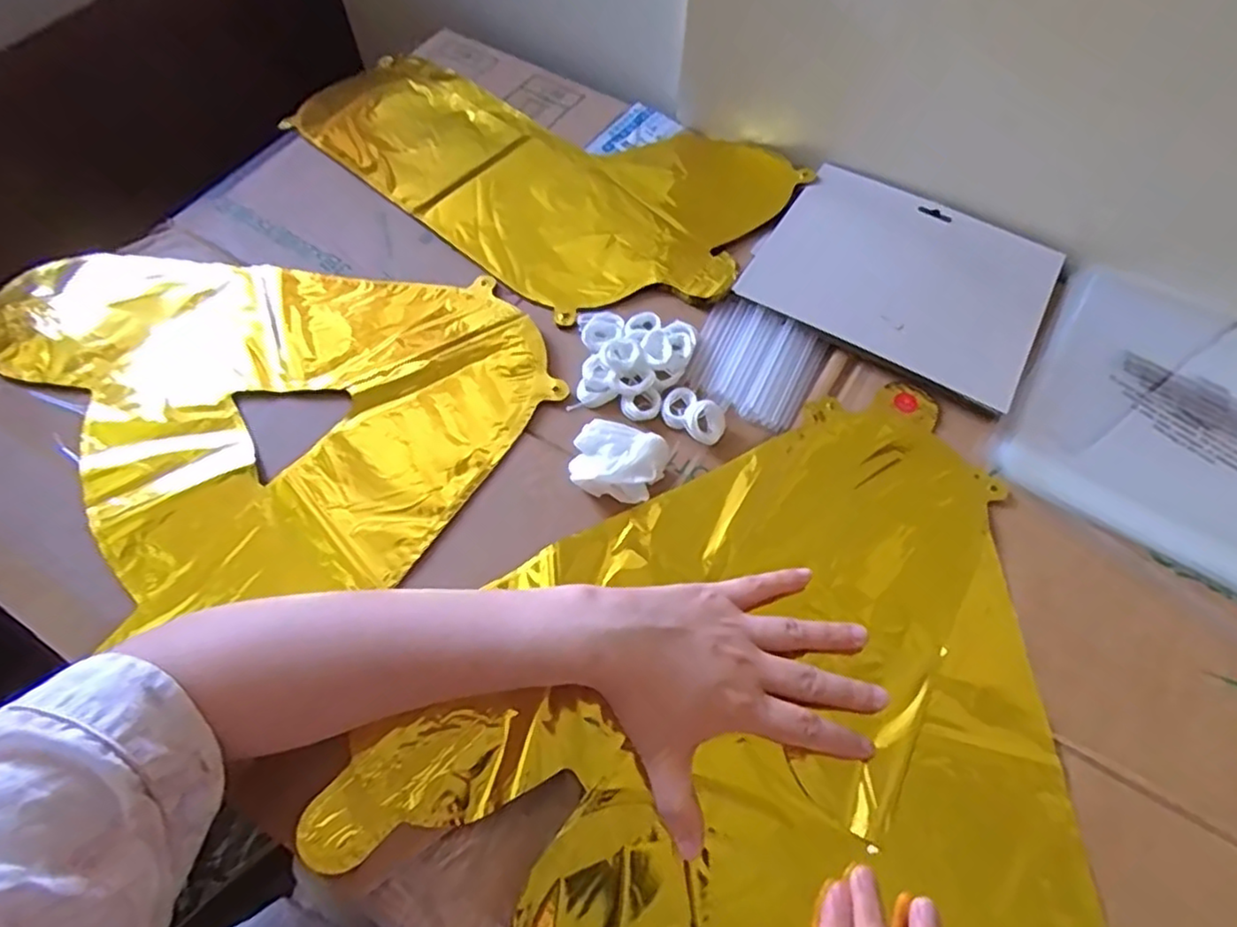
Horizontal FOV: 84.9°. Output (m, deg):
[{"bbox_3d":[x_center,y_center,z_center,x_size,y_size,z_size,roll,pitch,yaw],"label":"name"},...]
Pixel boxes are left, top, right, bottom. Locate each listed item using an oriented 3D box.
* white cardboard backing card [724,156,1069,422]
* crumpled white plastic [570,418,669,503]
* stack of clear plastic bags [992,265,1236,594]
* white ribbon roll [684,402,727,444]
[{"bbox_3d":[0.204,-0.136,0.487,0.191,0.011,0.155,29,65,13],"label":"white cardboard backing card"},{"bbox_3d":[0.000,-0.001,0.404,0.053,0.022,0.044,13,63,5],"label":"crumpled white plastic"},{"bbox_3d":[0.385,-0.032,0.441,0.211,0.008,0.228,31,66,14],"label":"stack of clear plastic bags"},{"bbox_3d":[0.055,-0.026,0.422,0.024,0.014,0.023,1,63,-1],"label":"white ribbon roll"}]

